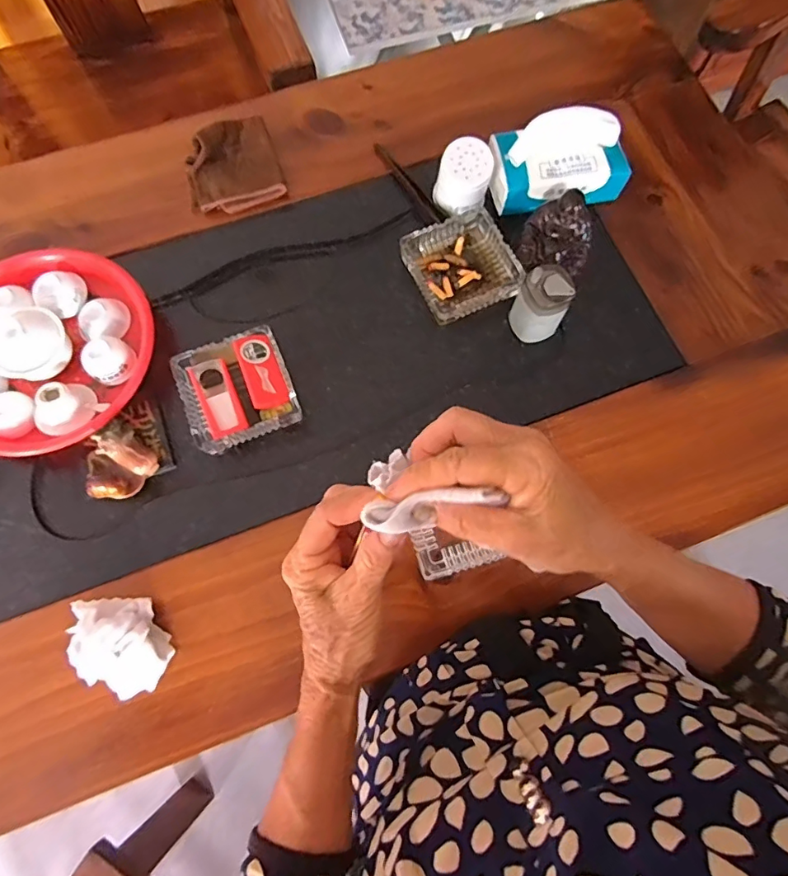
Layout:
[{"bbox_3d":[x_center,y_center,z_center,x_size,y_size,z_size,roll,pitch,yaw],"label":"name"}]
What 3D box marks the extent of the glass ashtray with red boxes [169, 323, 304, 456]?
[{"bbox_3d":[-0.181,-0.056,0.582,0.121,0.042,0.122,-22,74,-5],"label":"glass ashtray with red boxes"}]

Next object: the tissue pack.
[{"bbox_3d":[0.207,-0.345,0.639,0.158,0.091,0.091,-6,74,-3],"label":"tissue pack"}]

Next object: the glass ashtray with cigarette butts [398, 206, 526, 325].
[{"bbox_3d":[0.085,-0.216,0.631,0.120,0.029,0.124,-23,74,-6],"label":"glass ashtray with cigarette butts"}]

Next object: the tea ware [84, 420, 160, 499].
[{"bbox_3d":[-0.309,0.027,0.554,0.071,0.048,0.070,0,73,1],"label":"tea ware"}]

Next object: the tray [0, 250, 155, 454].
[{"bbox_3d":[-0.415,-0.104,0.585,0.255,0.049,0.237,0,73,1],"label":"tray"}]

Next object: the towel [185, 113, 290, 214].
[{"bbox_3d":[-0.216,-0.364,0.666,0.125,0.037,0.128,-19,74,-5],"label":"towel"}]

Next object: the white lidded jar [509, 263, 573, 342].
[{"bbox_3d":[0.172,-0.156,0.586,0.059,0.082,0.054,0,73,1],"label":"white lidded jar"}]

